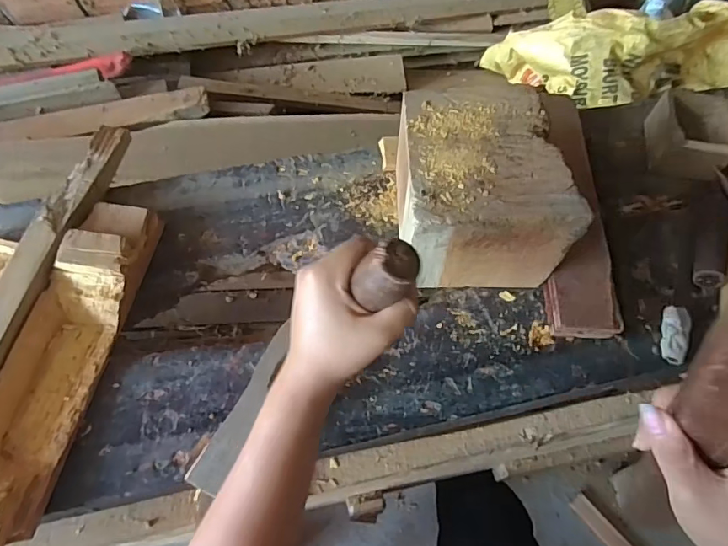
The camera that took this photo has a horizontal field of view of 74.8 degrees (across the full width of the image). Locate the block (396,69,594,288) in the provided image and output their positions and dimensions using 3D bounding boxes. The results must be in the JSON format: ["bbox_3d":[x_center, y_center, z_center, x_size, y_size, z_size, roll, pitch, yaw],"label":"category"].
[{"bbox_3d":[0.128,-0.093,0.550,0.161,0.155,0.178,0,61,-2],"label":"block"}]

